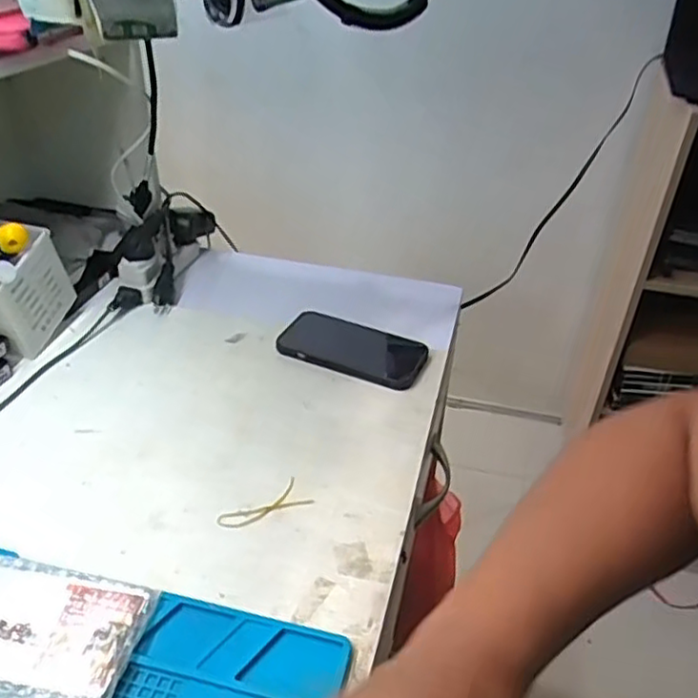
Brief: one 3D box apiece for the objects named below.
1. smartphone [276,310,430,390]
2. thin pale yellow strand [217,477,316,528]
[{"bbox_3d":[0.004,-0.002,0.688,0.147,0.011,0.082,18,38,20],"label":"smartphone"},{"bbox_3d":[-0.066,0.123,0.518,0.072,0.004,0.030,-20,41,-29],"label":"thin pale yellow strand"}]

